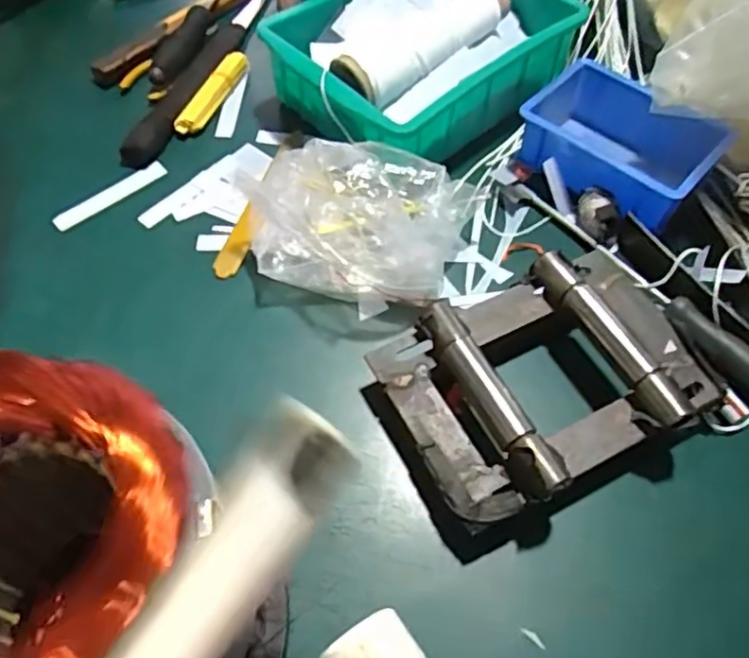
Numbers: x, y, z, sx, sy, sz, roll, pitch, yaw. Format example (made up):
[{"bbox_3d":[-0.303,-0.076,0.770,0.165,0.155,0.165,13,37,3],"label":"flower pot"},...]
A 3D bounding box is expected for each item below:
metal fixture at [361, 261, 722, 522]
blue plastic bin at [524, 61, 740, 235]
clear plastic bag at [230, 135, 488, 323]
[{"bbox_3d":[0.110,0.031,0.427,0.197,0.052,0.135,-23,61,-14],"label":"metal fixture"},{"bbox_3d":[0.193,-0.147,0.534,0.099,0.056,0.150,-37,65,-21],"label":"blue plastic bin"},{"bbox_3d":[-0.010,-0.079,0.474,0.164,0.087,0.102,6,58,3],"label":"clear plastic bag"}]

